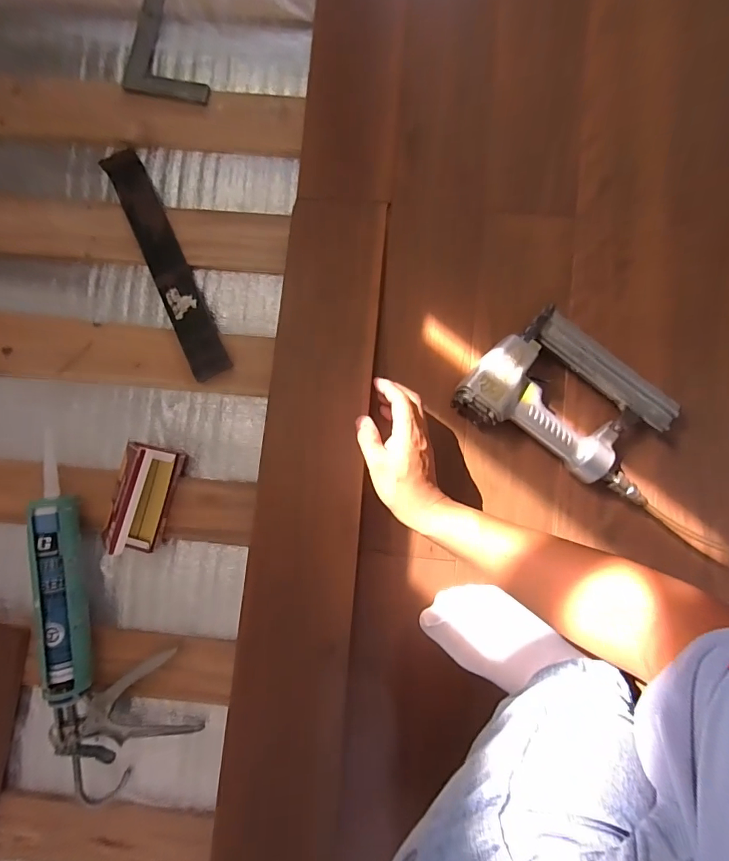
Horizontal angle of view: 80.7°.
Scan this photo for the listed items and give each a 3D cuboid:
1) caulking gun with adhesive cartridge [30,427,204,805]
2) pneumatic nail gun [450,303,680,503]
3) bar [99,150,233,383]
[{"bbox_3d":[-0.339,0.229,0.539,0.151,0.058,0.461,-17,88,1],"label":"caulking gun with adhesive cartridge"},{"bbox_3d":[0.250,-0.039,0.523,0.240,0.065,0.158,31,90,2],"label":"pneumatic nail gun"},{"bbox_3d":[-0.267,-0.225,0.579,0.050,0.014,0.332,-25,84,-4],"label":"bar"}]

